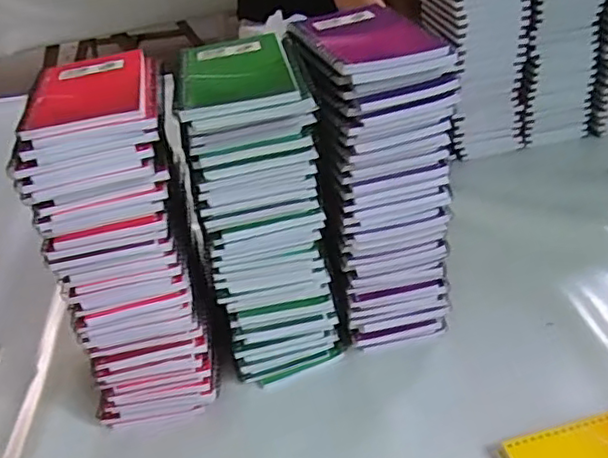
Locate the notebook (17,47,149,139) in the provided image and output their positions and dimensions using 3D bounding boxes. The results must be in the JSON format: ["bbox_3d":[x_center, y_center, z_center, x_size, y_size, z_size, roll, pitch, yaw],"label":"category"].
[{"bbox_3d":[-0.157,-0.102,0.459,0.081,0.010,0.121,-12,34,-7],"label":"notebook"}]

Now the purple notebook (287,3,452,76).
[{"bbox_3d":[0.048,-0.149,0.485,0.095,0.010,0.121,-16,35,-13],"label":"purple notebook"}]

